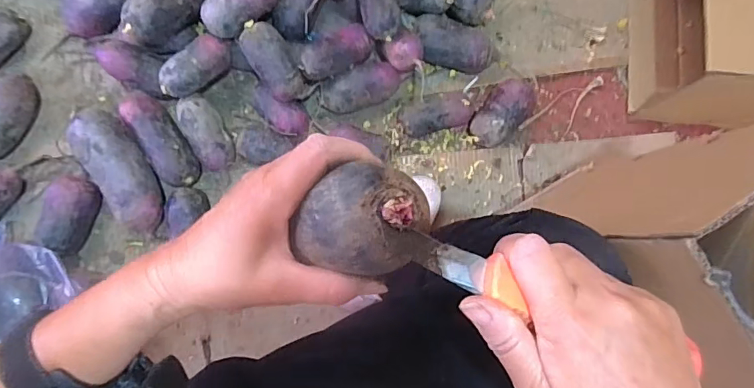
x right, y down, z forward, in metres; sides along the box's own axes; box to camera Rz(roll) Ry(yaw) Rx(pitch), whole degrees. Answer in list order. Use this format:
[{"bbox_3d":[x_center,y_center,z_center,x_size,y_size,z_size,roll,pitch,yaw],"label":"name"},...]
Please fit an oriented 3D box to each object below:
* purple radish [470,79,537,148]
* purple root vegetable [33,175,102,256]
[{"bbox_3d":[0.209,-0.135,0.839,0.120,0.062,0.080,-41,91,-9],"label":"purple radish"},{"bbox_3d":[-0.452,0.027,0.730,0.062,0.057,0.108,19,83,-6],"label":"purple root vegetable"}]

